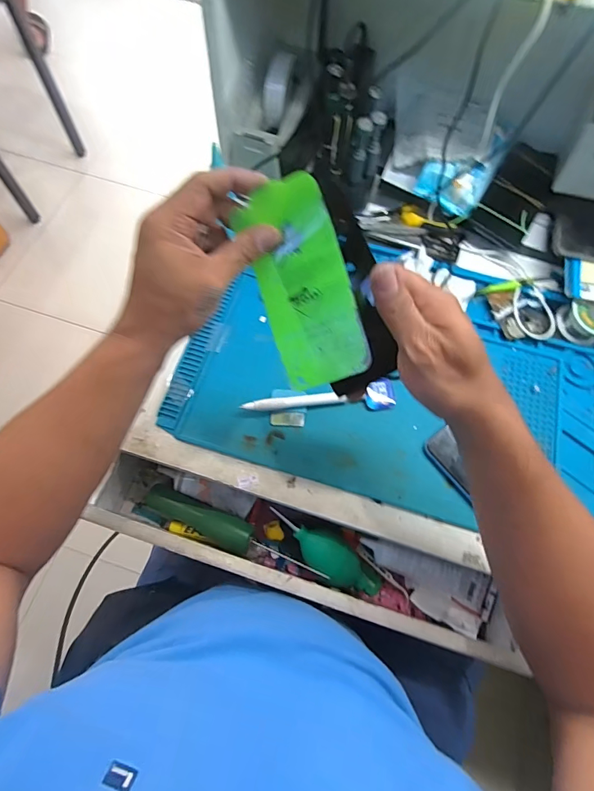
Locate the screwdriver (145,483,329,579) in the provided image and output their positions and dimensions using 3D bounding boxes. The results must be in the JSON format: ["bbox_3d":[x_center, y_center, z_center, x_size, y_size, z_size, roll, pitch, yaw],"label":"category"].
[{"bbox_3d":[-0.075,0.160,0.481,0.221,0.043,0.035,26,69,8],"label":"screwdriver"}]

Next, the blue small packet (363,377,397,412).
[{"bbox_3d":[0.094,-0.001,0.469,0.035,0.010,0.034,-12,69,-7],"label":"blue small packet"}]

